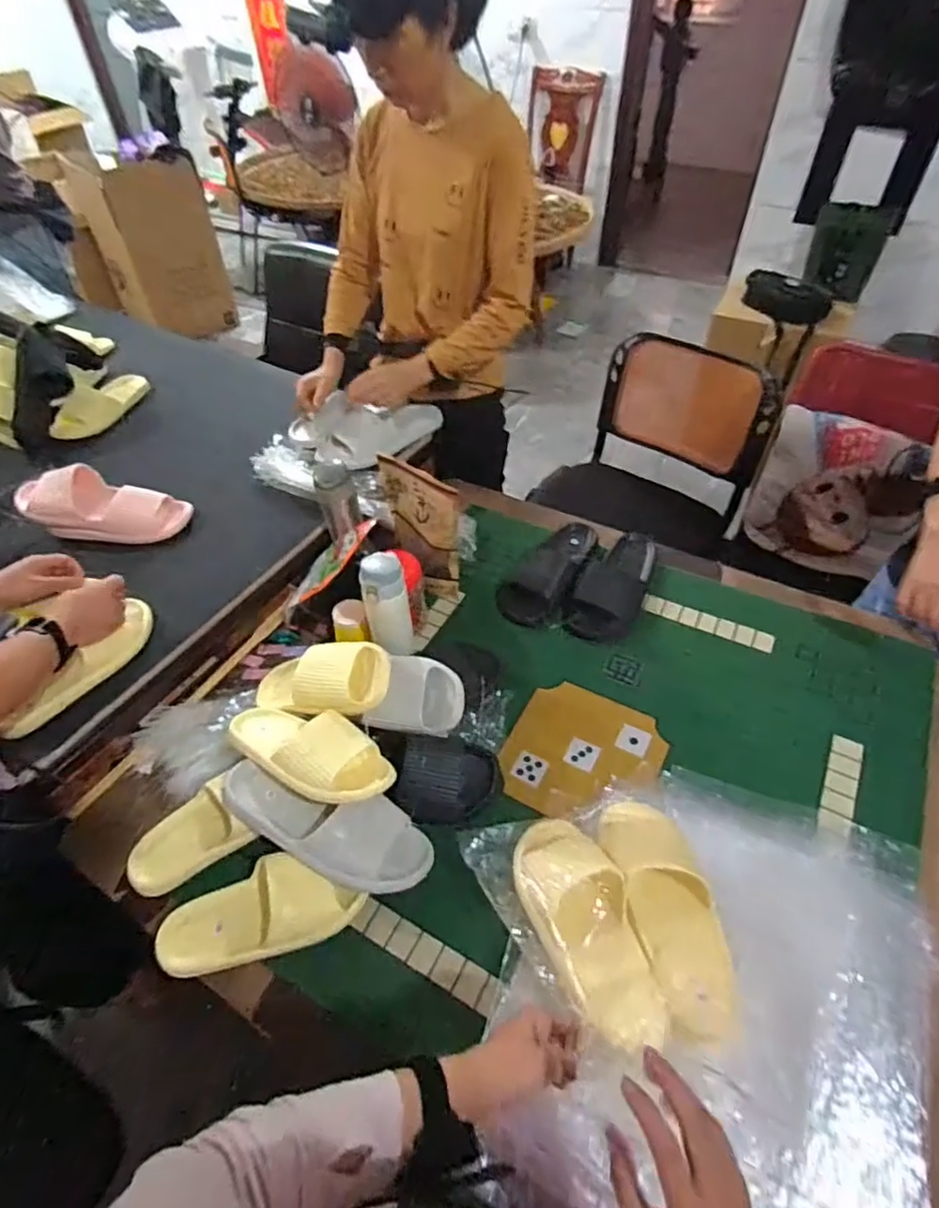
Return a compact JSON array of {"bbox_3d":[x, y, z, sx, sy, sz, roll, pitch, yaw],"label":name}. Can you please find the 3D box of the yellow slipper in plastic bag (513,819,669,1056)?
[{"bbox_3d":[0.120,0.333,0.656,0.109,0.080,0.278,-13,32,-9],"label":"yellow slipper in plastic bag"}]

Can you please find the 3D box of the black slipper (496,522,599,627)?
[{"bbox_3d":[0.150,-0.071,1.116,0.122,0.074,0.262,27,55,23],"label":"black slipper"}]

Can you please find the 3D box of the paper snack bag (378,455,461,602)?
[{"bbox_3d":[-0.087,-0.135,1.058,0.060,0.211,0.172,-32,55,-24],"label":"paper snack bag"}]

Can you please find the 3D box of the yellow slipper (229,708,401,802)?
[{"bbox_3d":[-0.219,0.188,0.784,0.248,0.073,0.100,20,52,19],"label":"yellow slipper"}]

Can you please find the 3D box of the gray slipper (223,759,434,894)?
[{"bbox_3d":[-0.180,0.273,0.756,0.282,0.061,0.105,25,48,3],"label":"gray slipper"}]

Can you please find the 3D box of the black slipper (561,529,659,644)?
[{"bbox_3d":[0.271,-0.039,1.102,0.115,0.067,0.250,24,54,21],"label":"black slipper"}]

